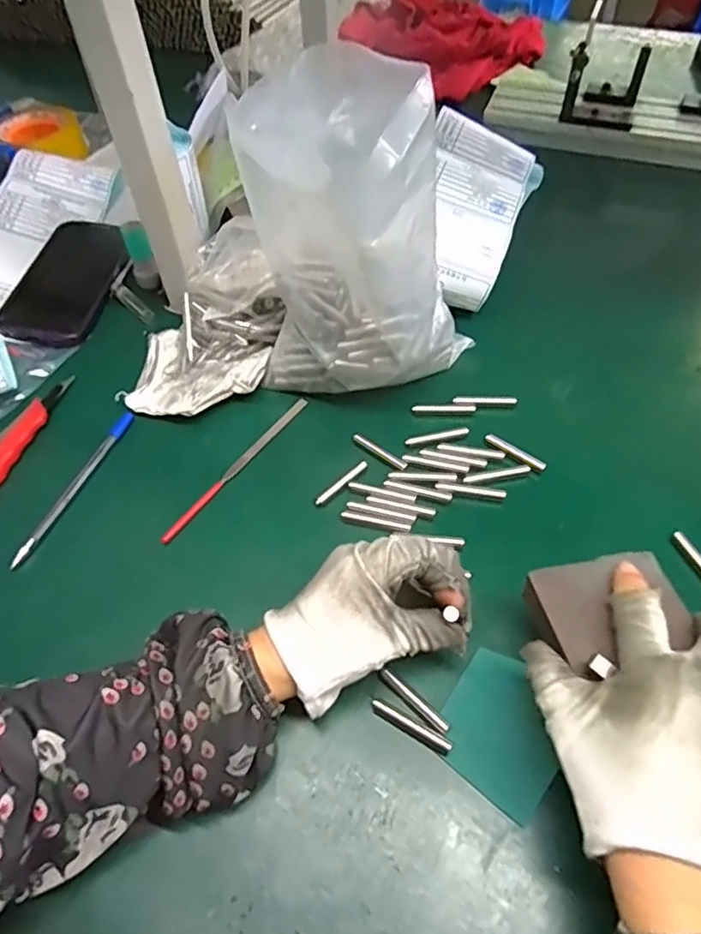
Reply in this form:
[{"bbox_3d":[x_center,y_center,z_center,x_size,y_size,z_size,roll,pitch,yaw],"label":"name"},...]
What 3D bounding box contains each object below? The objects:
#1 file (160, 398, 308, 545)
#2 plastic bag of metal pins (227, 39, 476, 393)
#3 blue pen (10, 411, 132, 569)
[{"bbox_3d":[-0.082,-0.001,0.456,0.009,0.004,0.155,28,59,22],"label":"file"},{"bbox_3d":[0.011,-0.150,0.431,0.116,0.212,0.136,32,60,24],"label":"plastic bag of metal pins"},{"bbox_3d":[-0.199,0.012,0.449,0.009,0.005,0.140,16,55,14],"label":"blue pen"}]

